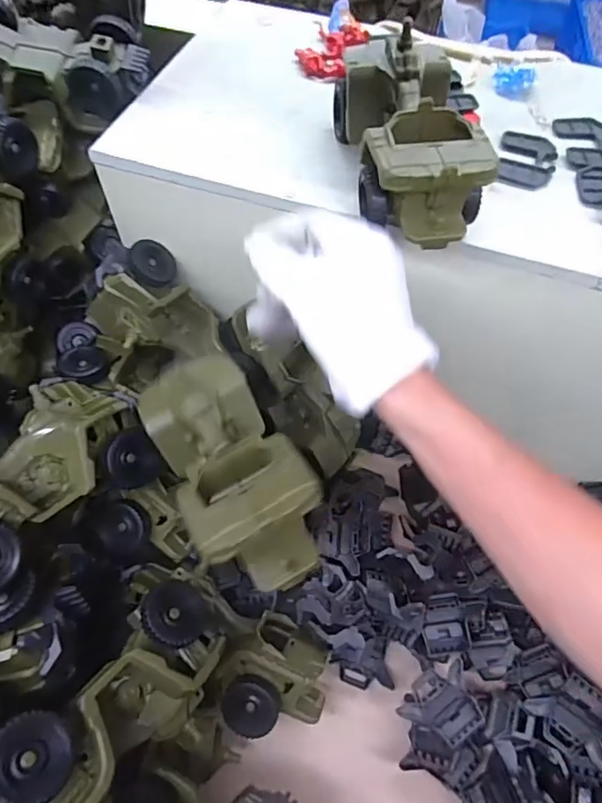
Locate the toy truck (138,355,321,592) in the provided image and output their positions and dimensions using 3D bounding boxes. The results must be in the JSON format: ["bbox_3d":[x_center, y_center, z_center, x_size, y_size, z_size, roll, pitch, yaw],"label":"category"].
[{"bbox_3d":[-0.050,0.038,0.357,0.078,0.044,0.181,-24,45,-14],"label":"toy truck"}]

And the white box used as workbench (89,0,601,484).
[{"bbox_3d":[0.131,-0.187,0.549,0.619,0.238,0.288,17,61,9],"label":"white box used as workbench"}]

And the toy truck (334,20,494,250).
[{"bbox_3d":[0.077,-0.184,0.386,0.087,0.079,0.173,-7,60,-5],"label":"toy truck"}]

